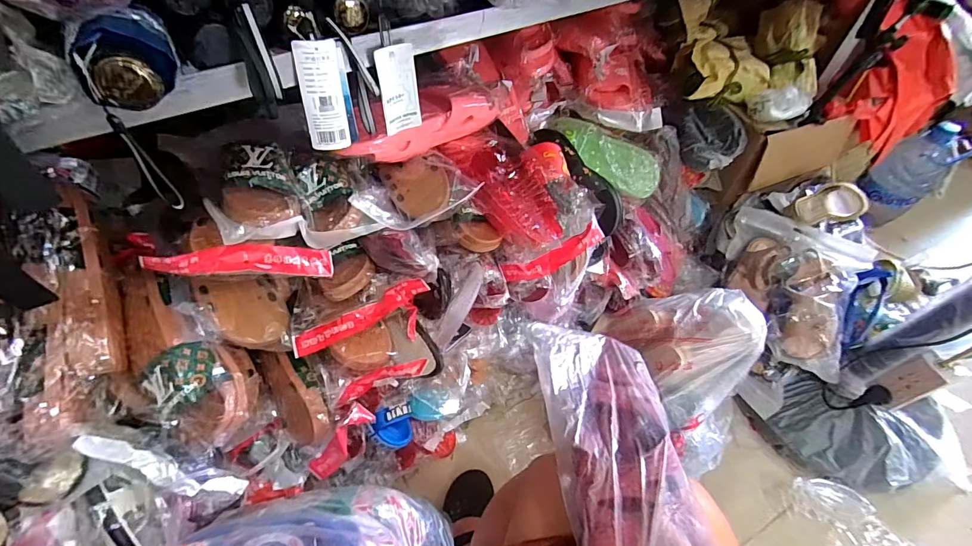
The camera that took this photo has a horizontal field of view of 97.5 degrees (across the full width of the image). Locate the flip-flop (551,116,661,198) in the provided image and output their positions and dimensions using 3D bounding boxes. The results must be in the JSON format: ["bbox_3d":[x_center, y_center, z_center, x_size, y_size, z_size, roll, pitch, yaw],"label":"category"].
[{"bbox_3d":[0.266,-0.264,0.932,0.256,0.091,0.021,39,17,5],"label":"flip-flop"}]

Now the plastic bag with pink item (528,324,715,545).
[{"bbox_3d":[0.128,0.185,0.408,0.144,0.055,0.352,-2,35,-3],"label":"plastic bag with pink item"}]

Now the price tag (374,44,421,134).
[{"bbox_3d":[-0.090,-0.187,0.442,0.041,0.092,0.005,-27,60,-20],"label":"price tag"}]

